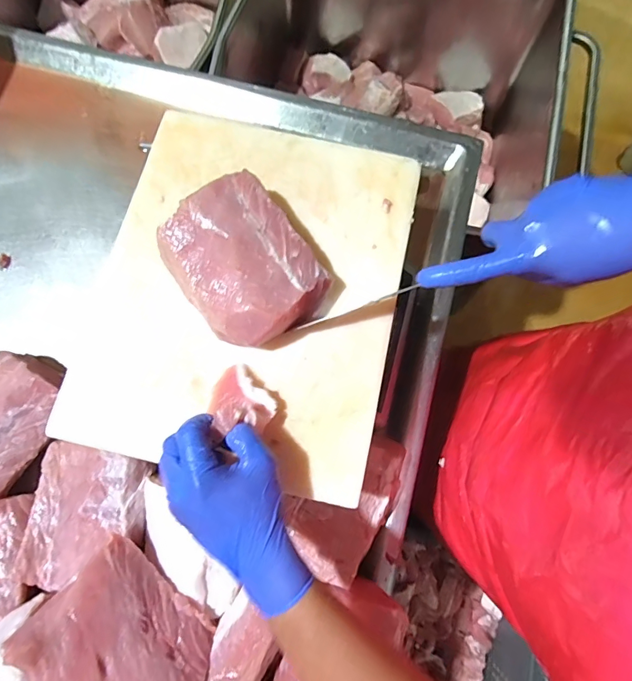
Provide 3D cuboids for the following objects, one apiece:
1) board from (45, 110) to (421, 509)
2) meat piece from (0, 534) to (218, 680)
[{"bbox_3d":[-0.074,-0.058,0.438,0.312,0.030,0.372,12,77,5],"label":"board"},{"bbox_3d":[-0.179,0.288,0.385,0.168,0.083,0.121,41,79,9],"label":"meat piece"}]

